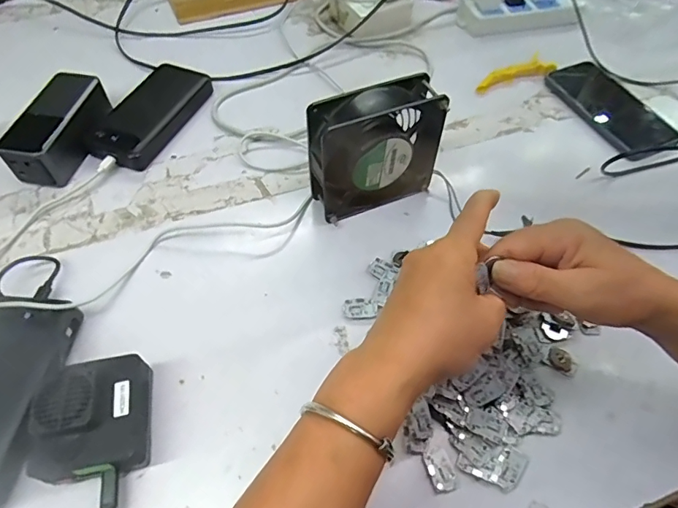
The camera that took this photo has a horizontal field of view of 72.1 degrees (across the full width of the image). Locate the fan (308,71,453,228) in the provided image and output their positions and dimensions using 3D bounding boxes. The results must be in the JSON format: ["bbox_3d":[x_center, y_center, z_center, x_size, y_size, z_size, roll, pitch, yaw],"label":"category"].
[{"bbox_3d":[0.032,-0.097,0.440,0.116,0.117,0.045,-22,59,-13],"label":"fan"}]

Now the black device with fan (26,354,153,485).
[{"bbox_3d":[-0.178,0.119,0.338,0.074,0.047,0.075,-11,57,-7],"label":"black device with fan"}]

